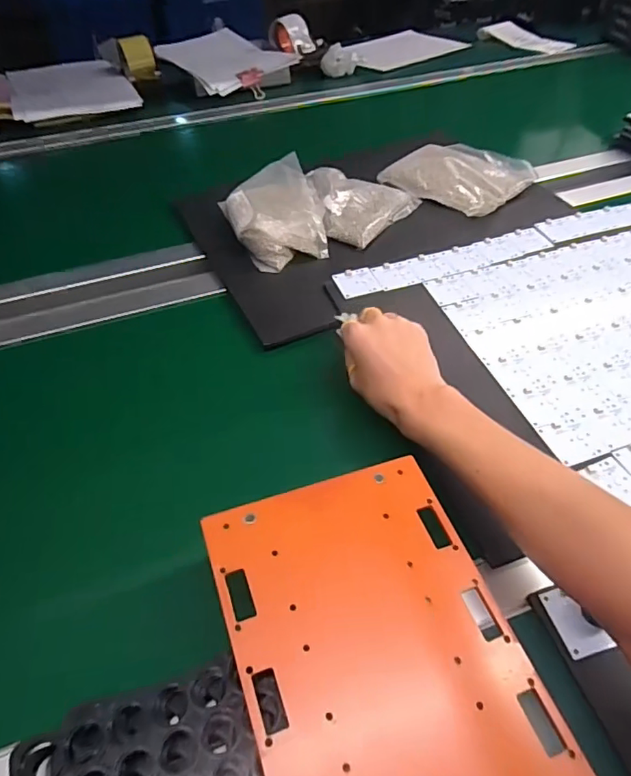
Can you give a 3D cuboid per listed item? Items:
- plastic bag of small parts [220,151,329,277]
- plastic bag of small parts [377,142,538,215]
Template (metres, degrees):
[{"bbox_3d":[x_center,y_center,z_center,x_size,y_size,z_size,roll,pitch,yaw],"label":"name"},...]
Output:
[{"bbox_3d":[-0.054,-0.225,0.682,0.118,0.064,0.169,-14,49,-10],"label":"plastic bag of small parts"},{"bbox_3d":[0.208,-0.313,0.754,0.182,0.028,0.165,33,57,27],"label":"plastic bag of small parts"}]

